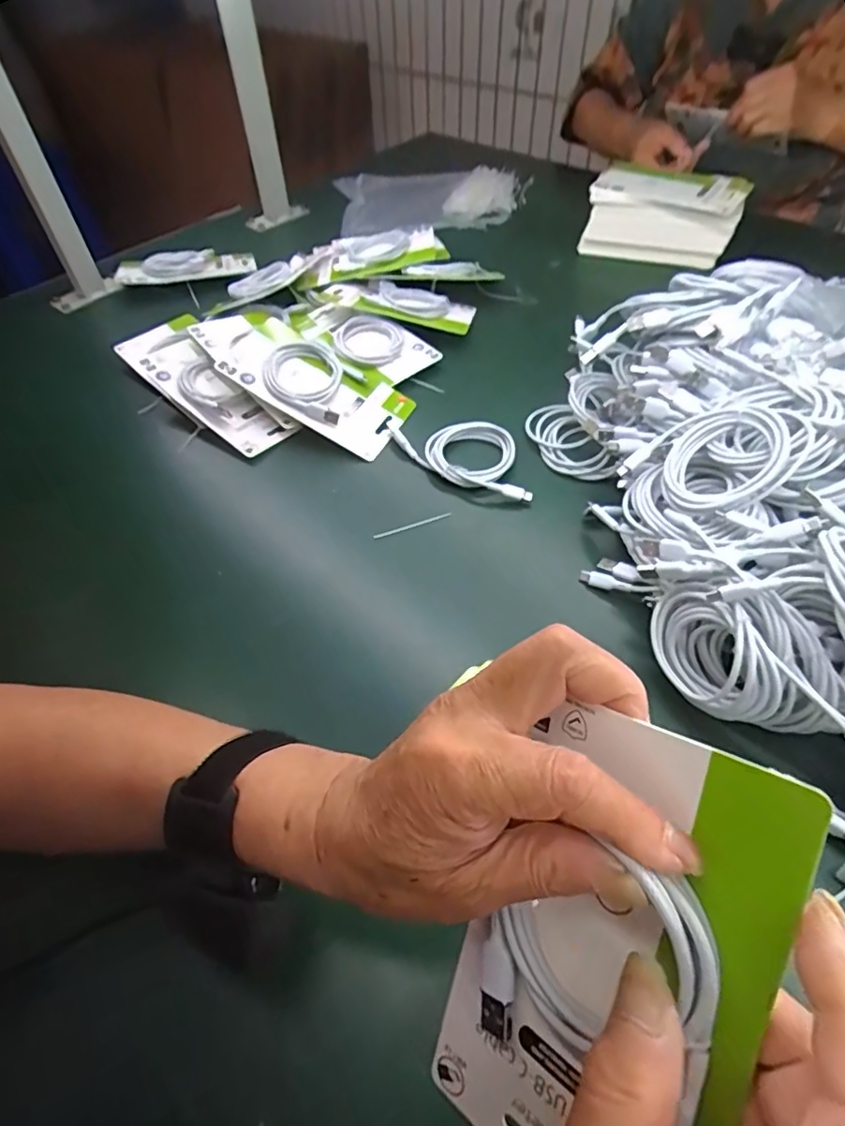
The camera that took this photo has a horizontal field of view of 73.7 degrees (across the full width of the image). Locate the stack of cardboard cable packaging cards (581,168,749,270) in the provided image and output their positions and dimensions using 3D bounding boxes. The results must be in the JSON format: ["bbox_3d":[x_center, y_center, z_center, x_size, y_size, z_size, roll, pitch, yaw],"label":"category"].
[{"bbox_3d":[0.316,-0.463,0.748,0.194,0.082,0.093,22,56,18],"label":"stack of cardboard cable packaging cards"}]

